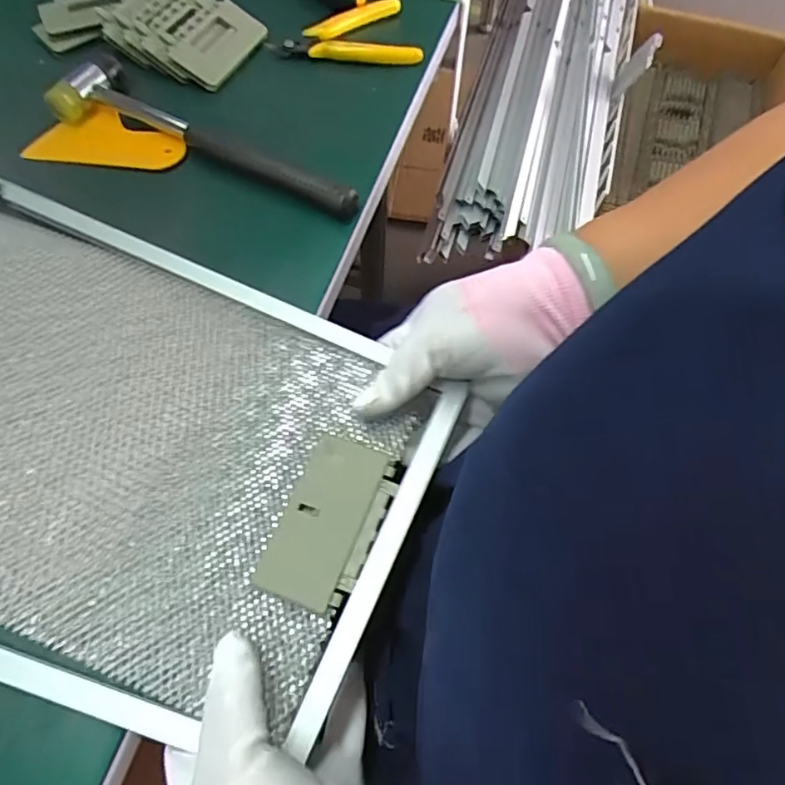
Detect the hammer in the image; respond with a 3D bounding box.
[{"bbox_3d":[-0.130,-0.187,0.408,0.239,0.027,0.056,21,63,9],"label":"hammer"}]

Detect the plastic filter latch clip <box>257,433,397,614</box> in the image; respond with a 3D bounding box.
[{"bbox_3d":[-0.031,0.064,0.291,0.049,0.004,0.084,19,63,8],"label":"plastic filter latch clip"}]

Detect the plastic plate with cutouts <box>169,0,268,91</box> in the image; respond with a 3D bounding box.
[{"bbox_3d":[-0.139,-0.279,0.456,0.045,0.011,0.080,34,62,-13],"label":"plastic plate with cutouts"}]

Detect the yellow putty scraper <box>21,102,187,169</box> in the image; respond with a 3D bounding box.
[{"bbox_3d":[-0.206,-0.187,0.419,0.110,0.012,0.046,4,62,0],"label":"yellow putty scraper"}]

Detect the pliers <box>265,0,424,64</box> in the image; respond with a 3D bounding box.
[{"bbox_3d":[-0.042,-0.300,0.481,0.116,0.023,0.075,-9,63,-7],"label":"pliers"}]

